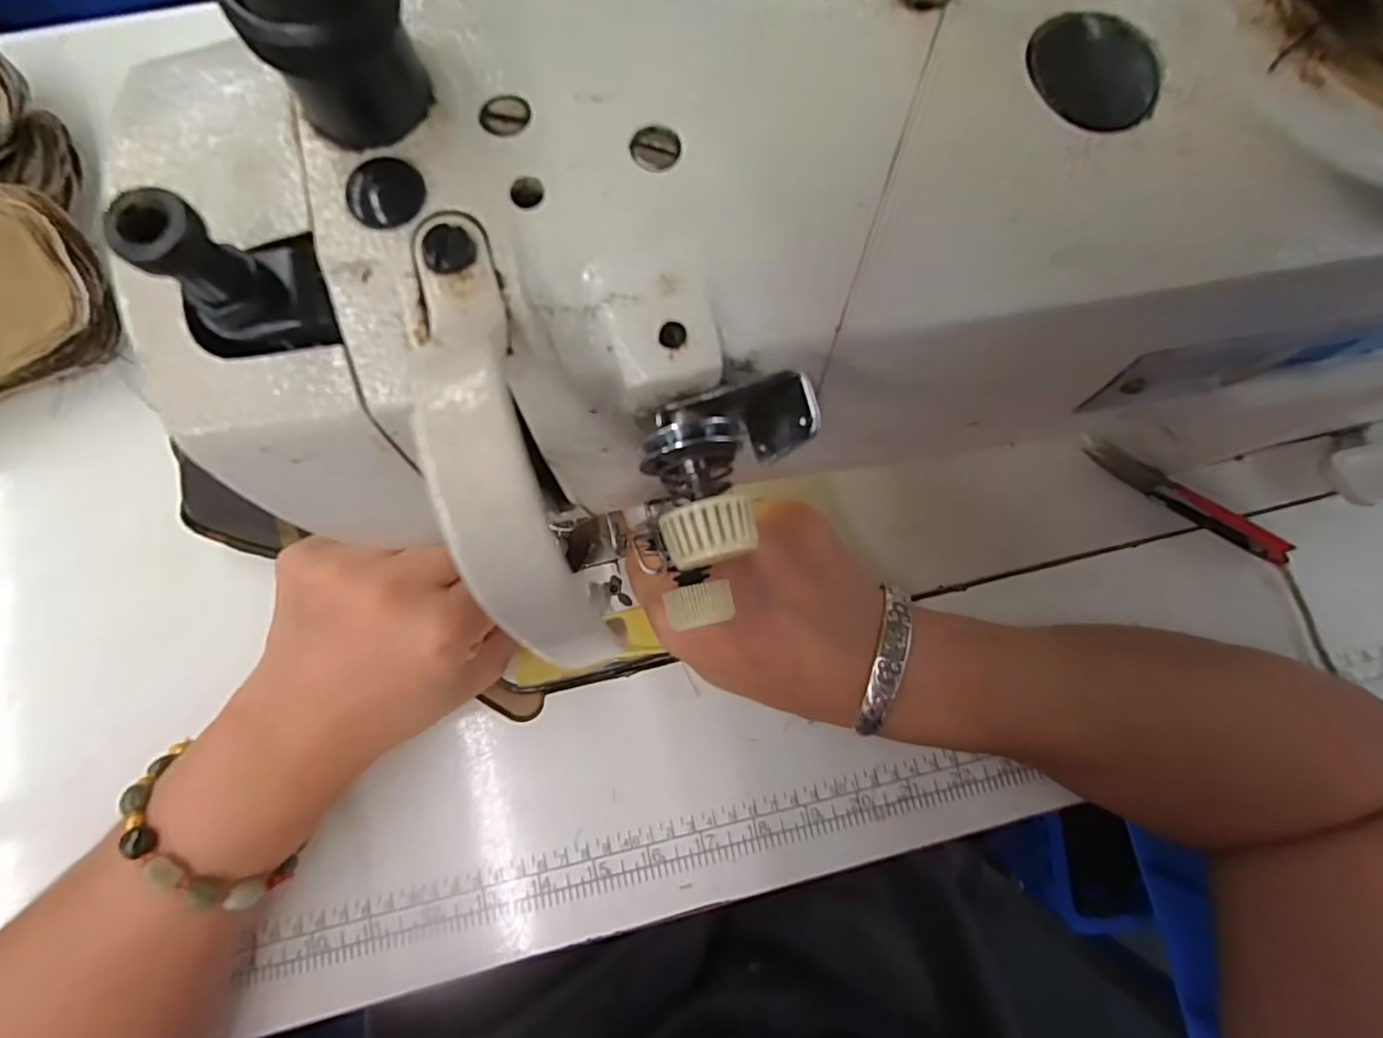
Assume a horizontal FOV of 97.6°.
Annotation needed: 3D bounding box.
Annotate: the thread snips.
[{"bbox_3d":[0.252,-0.011,0.310,0.105,0.019,0.011,34,81,4],"label":"thread snips"}]

